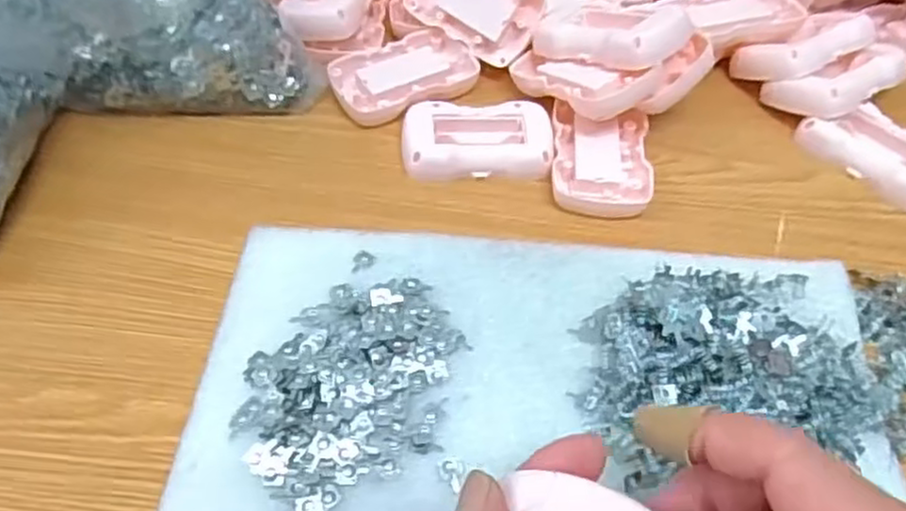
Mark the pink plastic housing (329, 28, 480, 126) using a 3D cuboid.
[{"bbox_3d":[-0.030,-0.110,0.451,0.087,0.013,0.056,-27,59,-20],"label":"pink plastic housing"}]

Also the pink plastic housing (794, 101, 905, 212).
[{"bbox_3d":[0.249,-0.060,0.427,0.047,0.018,0.080,-32,61,-23],"label":"pink plastic housing"}]

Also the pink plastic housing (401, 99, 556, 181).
[{"bbox_3d":[0.014,-0.066,0.419,0.083,0.015,0.051,1,54,-2],"label":"pink plastic housing"}]

